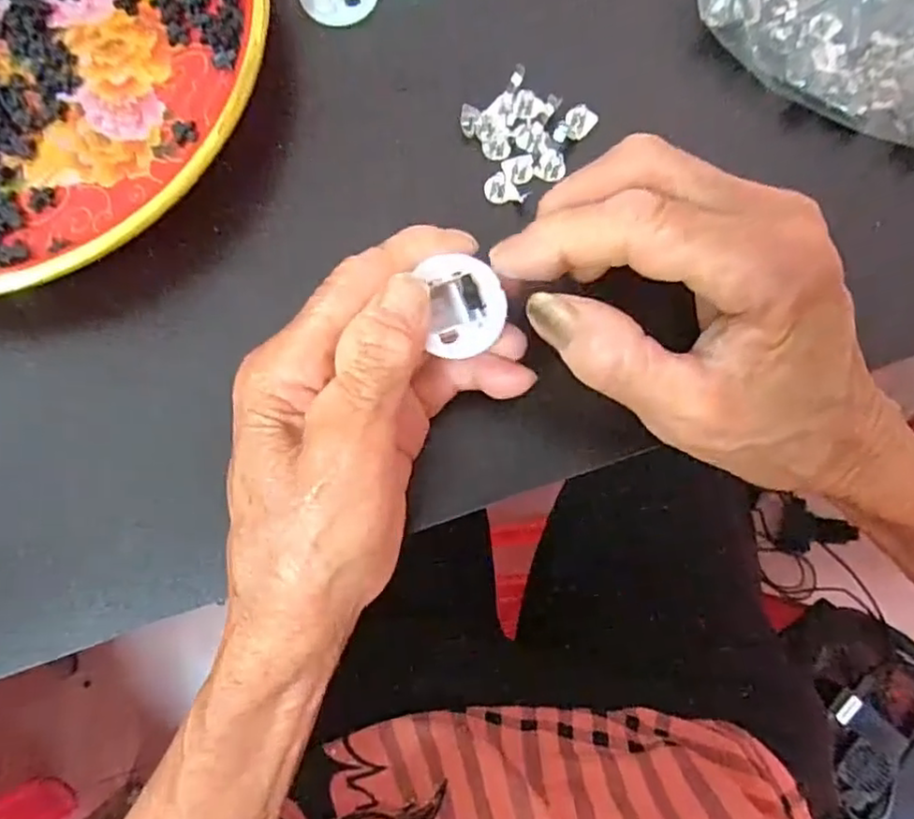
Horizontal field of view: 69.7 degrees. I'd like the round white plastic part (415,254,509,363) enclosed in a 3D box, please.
[{"bbox_3d":[0.003,-0.033,0.210,0.025,0.010,0.028,-15,82,-3],"label":"round white plastic part"}]

